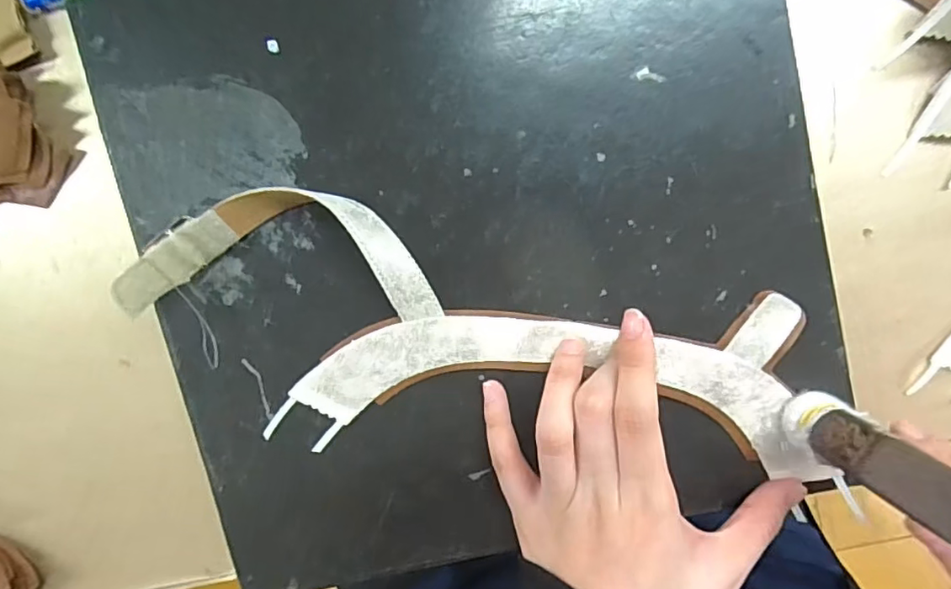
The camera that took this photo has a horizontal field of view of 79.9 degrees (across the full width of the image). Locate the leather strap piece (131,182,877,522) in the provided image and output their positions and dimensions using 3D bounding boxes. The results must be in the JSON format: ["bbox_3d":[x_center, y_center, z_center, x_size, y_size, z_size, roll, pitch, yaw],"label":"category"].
[{"bbox_3d":[0.005,0.030,0.253,0.306,0.029,0.105,13,97,2],"label":"leather strap piece"}]

